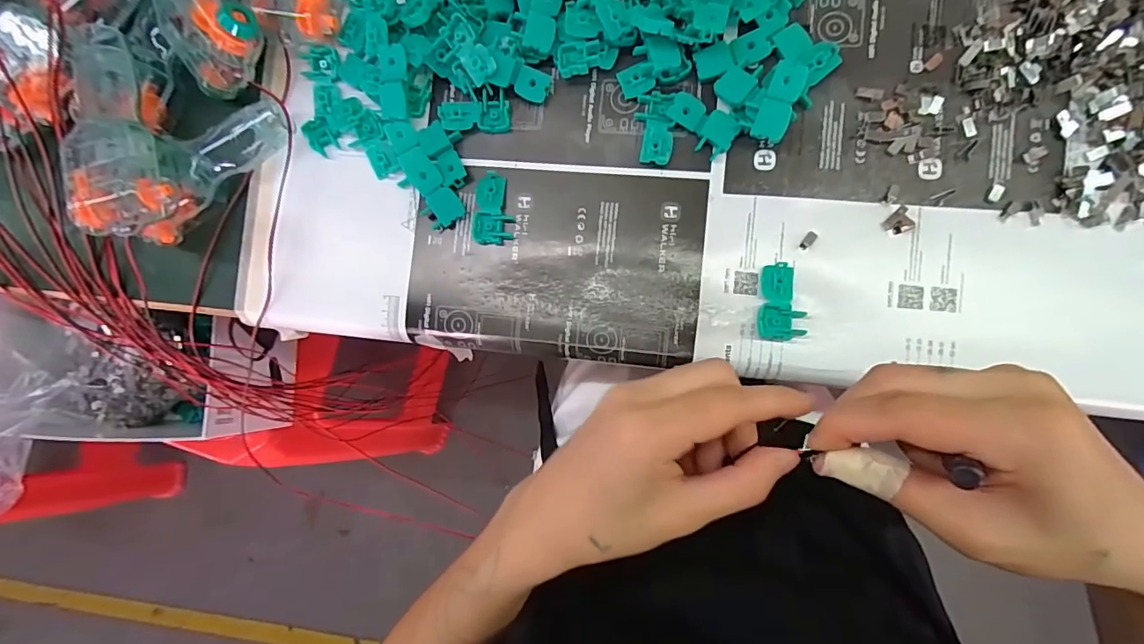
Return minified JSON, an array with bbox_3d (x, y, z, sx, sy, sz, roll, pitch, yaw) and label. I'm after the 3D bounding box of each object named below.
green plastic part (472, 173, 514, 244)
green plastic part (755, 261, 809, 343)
[{"bbox_3d":[-0.050,-0.071,0.319,0.023,0.006,0.045,0,88,7],"label":"green plastic part"},{"bbox_3d":[0.121,-0.011,0.292,0.025,0.010,0.043,7,89,8],"label":"green plastic part"}]

